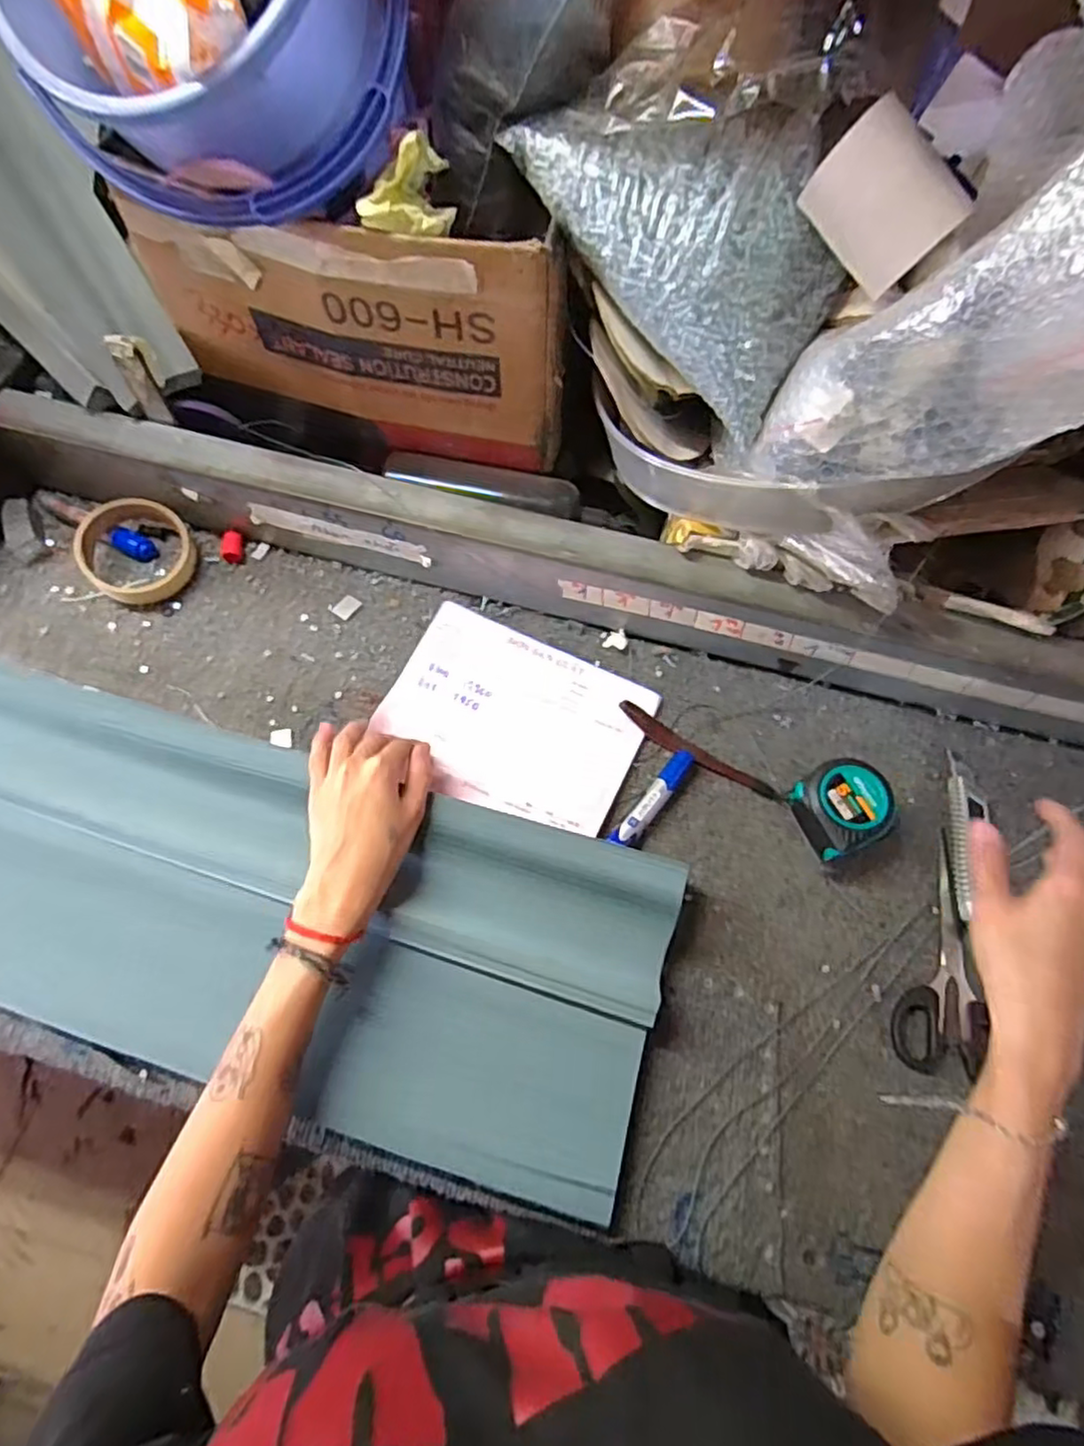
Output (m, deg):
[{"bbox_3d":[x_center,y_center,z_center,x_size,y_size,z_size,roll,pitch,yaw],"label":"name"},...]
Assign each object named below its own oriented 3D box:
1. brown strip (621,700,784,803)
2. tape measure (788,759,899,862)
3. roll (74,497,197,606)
[{"bbox_3d":[0.121,0.021,0.514,0.135,0.016,0.015,28,67,11],"label":"brown strip"},{"bbox_3d":[0.218,0.061,0.485,0.064,0.044,0.058,-22,67,-12],"label":"tape measure"},{"bbox_3d":[-0.342,-0.145,0.566,0.088,0.037,0.080,1,65,-1],"label":"roll"}]

